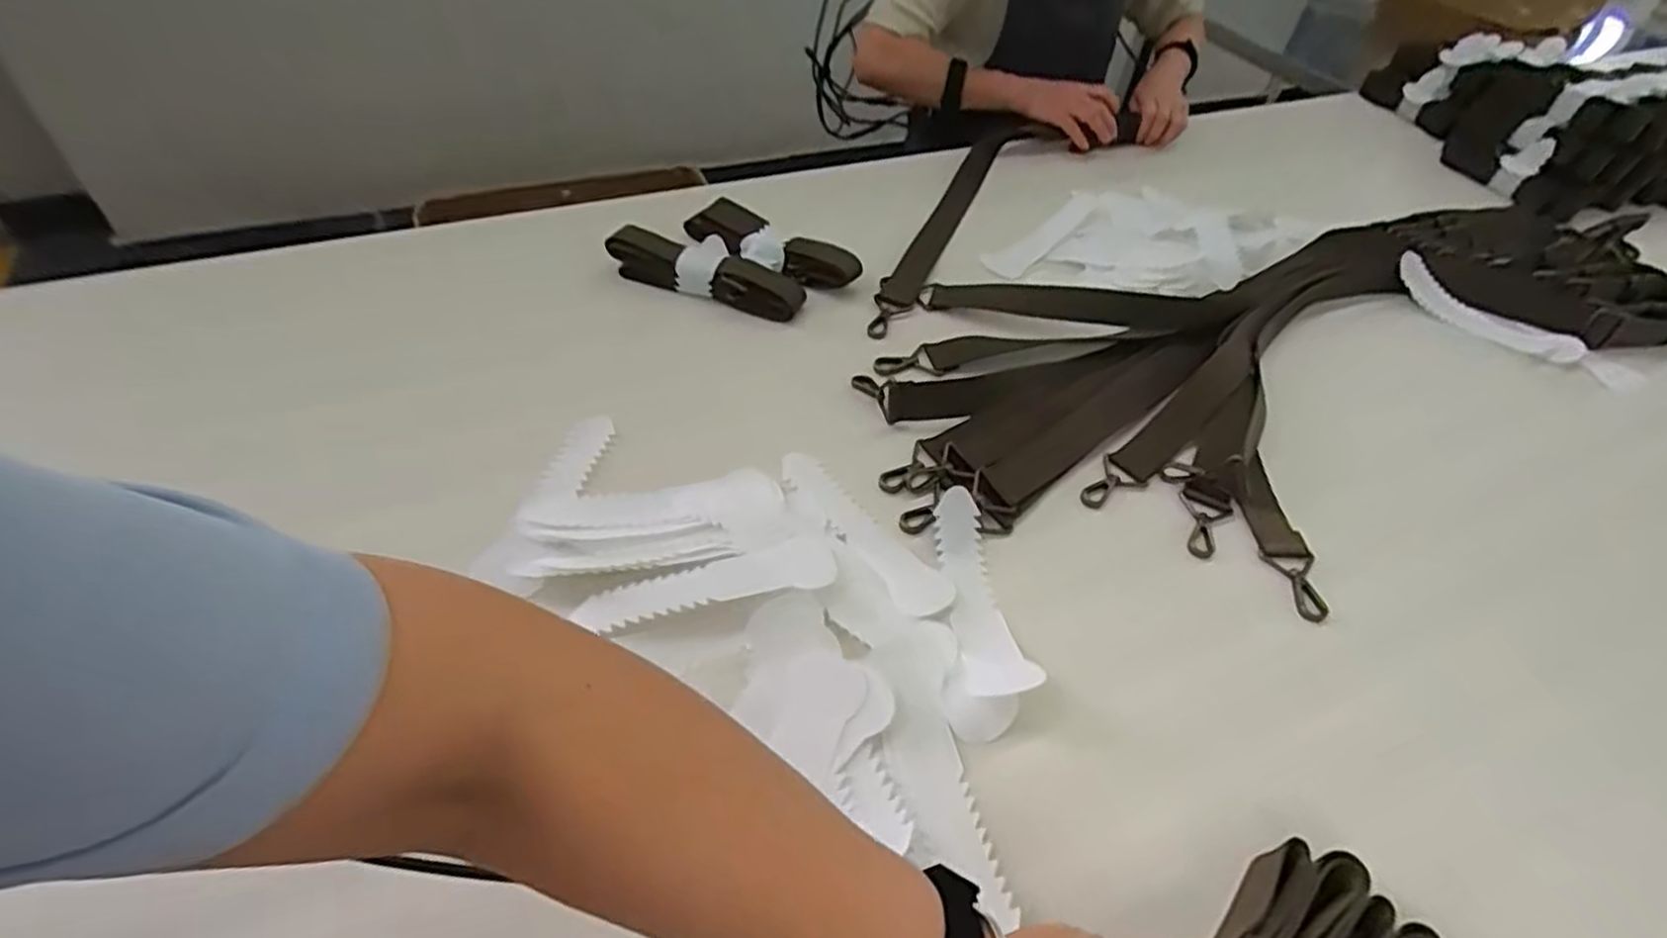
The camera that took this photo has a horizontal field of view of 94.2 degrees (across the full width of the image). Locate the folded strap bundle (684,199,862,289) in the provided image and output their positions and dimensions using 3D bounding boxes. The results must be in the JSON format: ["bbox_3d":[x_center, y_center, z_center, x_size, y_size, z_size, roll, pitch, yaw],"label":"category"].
[{"bbox_3d":[-0.067,-0.230,0.807,0.198,0.037,0.064,18,49,13],"label":"folded strap bundle"}]

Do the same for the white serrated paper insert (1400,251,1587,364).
[{"bbox_3d":[0.705,-0.167,0.840,0.194,0.013,0.058,34,77,13],"label":"white serrated paper insert"}]

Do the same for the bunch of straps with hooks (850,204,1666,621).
[{"bbox_3d":[0.527,-0.114,0.758,1.011,0.041,0.384,-11,49,-16],"label":"bunch of straps with hooks"}]

